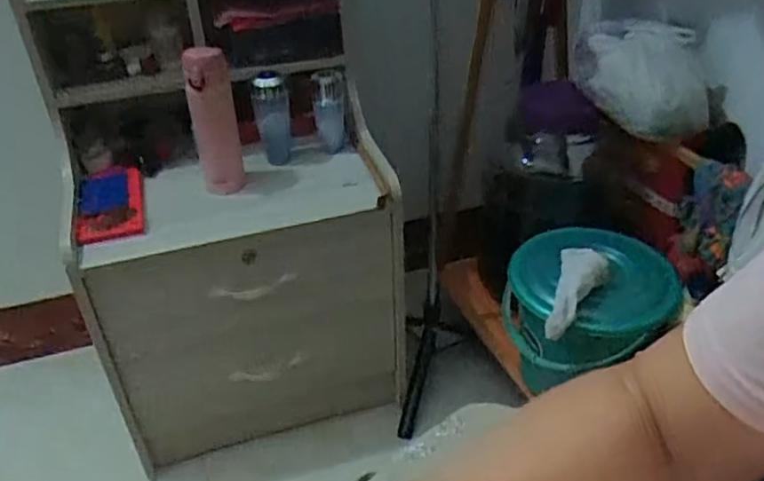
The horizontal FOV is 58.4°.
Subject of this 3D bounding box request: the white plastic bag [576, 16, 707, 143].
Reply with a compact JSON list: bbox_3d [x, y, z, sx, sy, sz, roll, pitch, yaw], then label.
[{"bbox_3d":[0.407,-0.256,1.077,0.207,0.169,0.089,13,38,19],"label":"white plastic bag"}]

